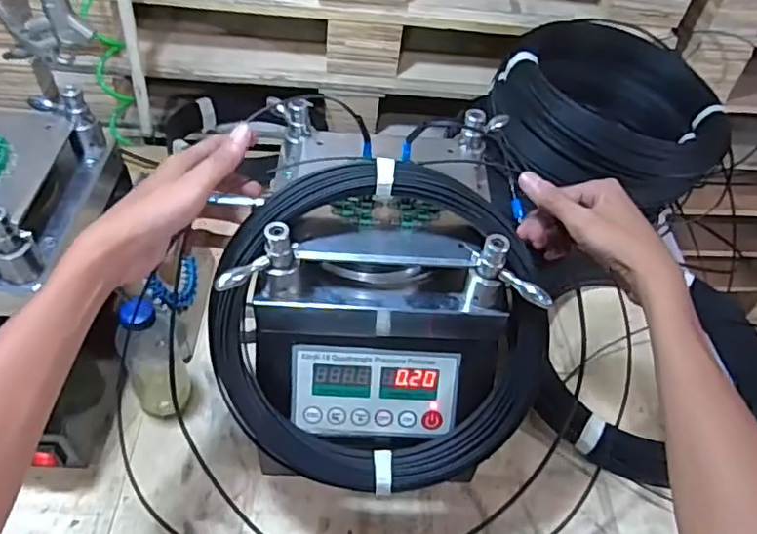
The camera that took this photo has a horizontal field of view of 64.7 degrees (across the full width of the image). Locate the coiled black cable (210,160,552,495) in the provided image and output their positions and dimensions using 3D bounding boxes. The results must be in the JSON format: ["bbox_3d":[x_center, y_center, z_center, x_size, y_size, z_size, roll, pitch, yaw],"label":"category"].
[{"bbox_3d":[0.003,0.057,0.510,0.282,0.282,0.053,12,9,-4],"label":"coiled black cable"}]

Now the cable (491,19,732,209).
[{"bbox_3d":[0.326,-0.218,0.834,0.327,0.119,0.283,-34,60,-29],"label":"cable"}]

